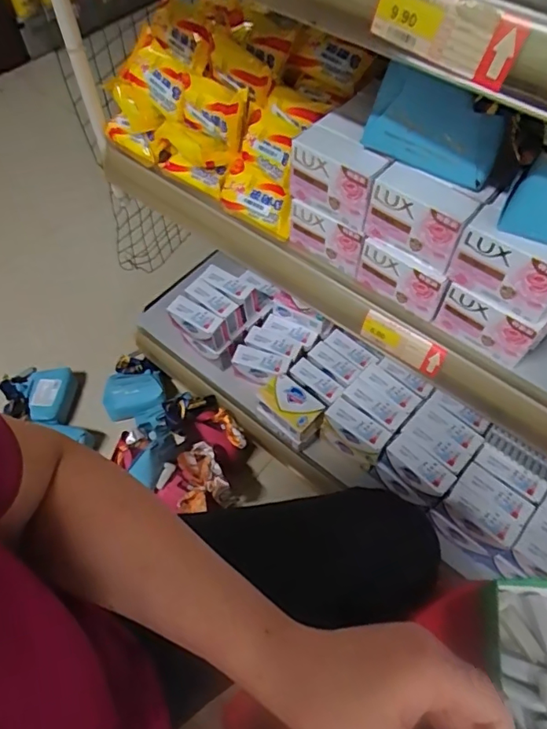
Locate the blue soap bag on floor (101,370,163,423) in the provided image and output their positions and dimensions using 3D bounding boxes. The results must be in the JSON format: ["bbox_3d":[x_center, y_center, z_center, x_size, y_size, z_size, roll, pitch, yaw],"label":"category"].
[{"bbox_3d":[-0.282,0.054,1.031,0.113,0.037,0.099,-17,60,-10],"label":"blue soap bag on floor"}]

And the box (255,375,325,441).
[{"bbox_3d":[0.028,0.062,0.835,0.058,0.026,0.102,-40,67,-21],"label":"box"}]

